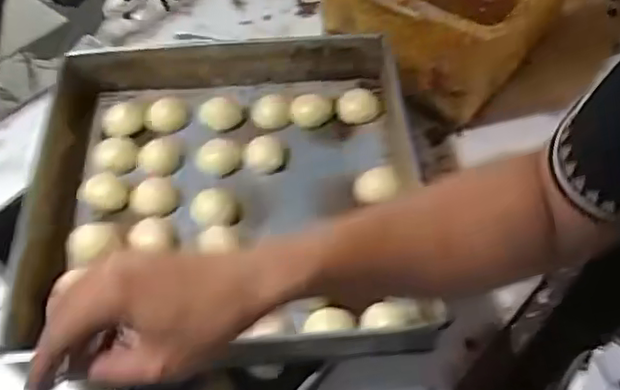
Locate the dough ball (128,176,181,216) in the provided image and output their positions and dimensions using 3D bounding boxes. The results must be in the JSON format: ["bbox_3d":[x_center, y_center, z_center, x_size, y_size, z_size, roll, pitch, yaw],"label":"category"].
[{"bbox_3d":[-0.181,0.001,0.736,0.056,0.030,0.037,-15,55,-10],"label":"dough ball"}]

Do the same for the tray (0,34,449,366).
[{"bbox_3d":[-0.097,-0.010,0.716,0.407,0.076,0.412,-3,53,-2],"label":"tray"}]

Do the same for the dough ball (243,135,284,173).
[{"bbox_3d":[-0.055,-0.050,0.759,0.046,0.030,0.034,-19,55,-13],"label":"dough ball"}]

